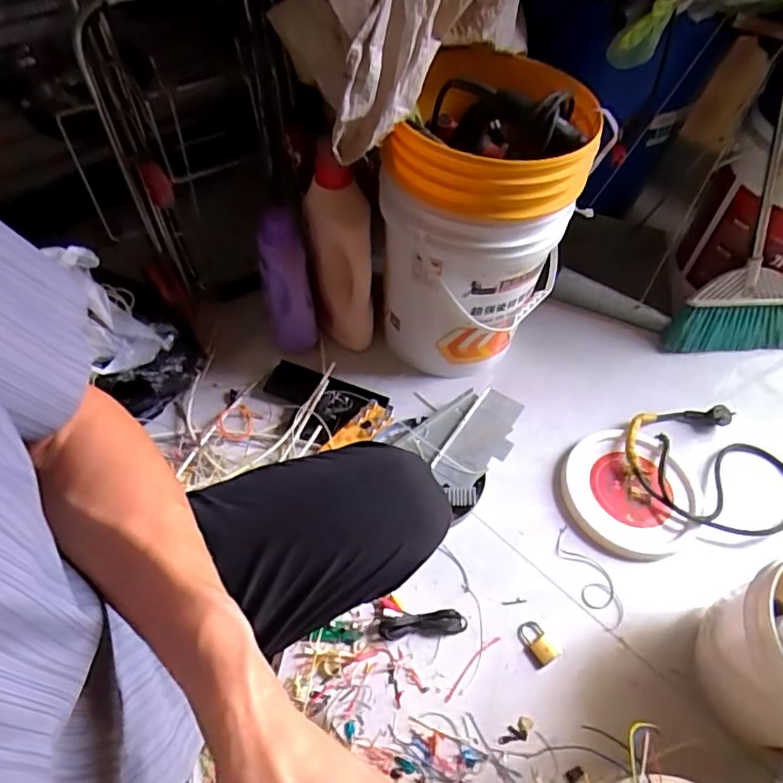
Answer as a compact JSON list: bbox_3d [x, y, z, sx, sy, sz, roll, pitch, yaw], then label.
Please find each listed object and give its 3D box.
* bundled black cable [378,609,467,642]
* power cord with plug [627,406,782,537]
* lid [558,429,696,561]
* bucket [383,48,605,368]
[{"bbox_3d":[0.045,0.330,0.795,0.121,0.016,0.039,2,55,-4],"label":"bundled black cable"},{"bbox_3d":[0.557,0.130,0.953,0.314,0.040,0.236,16,55,6],"label":"power cord with plug"},{"bbox_3d":[0.396,0.165,0.935,0.211,0.028,0.223,3,55,-4],"label":"lid"},{"bbox_3d":[0.140,-0.262,0.937,0.277,0.464,0.285,2,53,-2],"label":"bucket"}]

